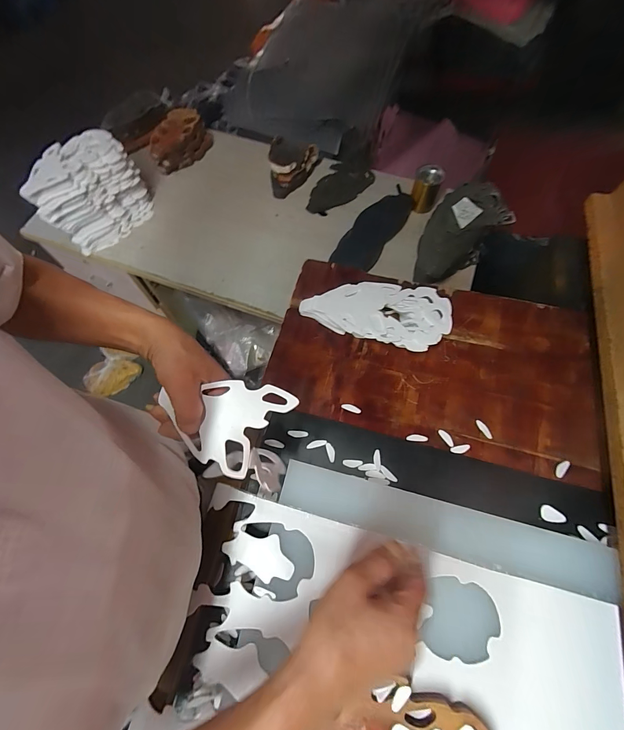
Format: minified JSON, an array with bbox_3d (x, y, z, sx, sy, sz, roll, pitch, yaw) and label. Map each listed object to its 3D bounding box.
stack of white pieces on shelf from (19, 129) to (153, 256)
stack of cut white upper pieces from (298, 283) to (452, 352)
[{"bbox_3d":[-0.537,-0.414,0.813,0.100,0.206,0.251,35,69,15],"label":"stack of white pieces on shelf"},{"bbox_3d":[0.110,-0.091,0.591,0.252,0.047,0.120,11,65,5],"label":"stack of cut white upper pieces"}]

